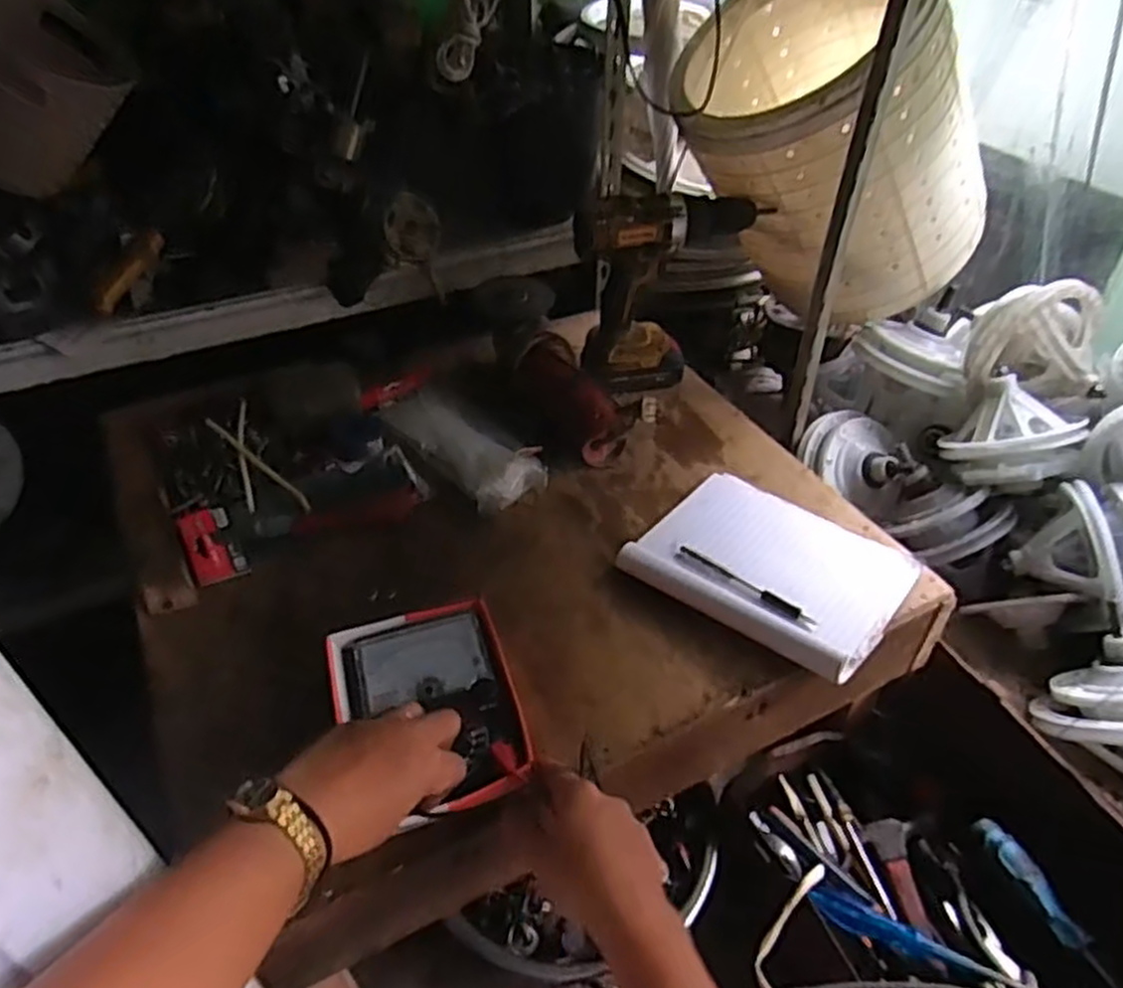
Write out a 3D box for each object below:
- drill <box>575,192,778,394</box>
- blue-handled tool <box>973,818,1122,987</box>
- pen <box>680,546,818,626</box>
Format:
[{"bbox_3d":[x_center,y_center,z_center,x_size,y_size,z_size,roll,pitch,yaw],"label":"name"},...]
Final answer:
[{"bbox_3d":[0.115,-0.230,0.899,0.201,0.216,0.067,-10,43,-14],"label":"drill"},{"bbox_3d":[0.420,0.360,0.671,0.024,0.020,0.176,-21,61,-24],"label":"blue-handled tool"},{"bbox_3d":[0.164,0.078,0.699,0.135,0.009,0.015,34,50,30],"label":"pen"}]

